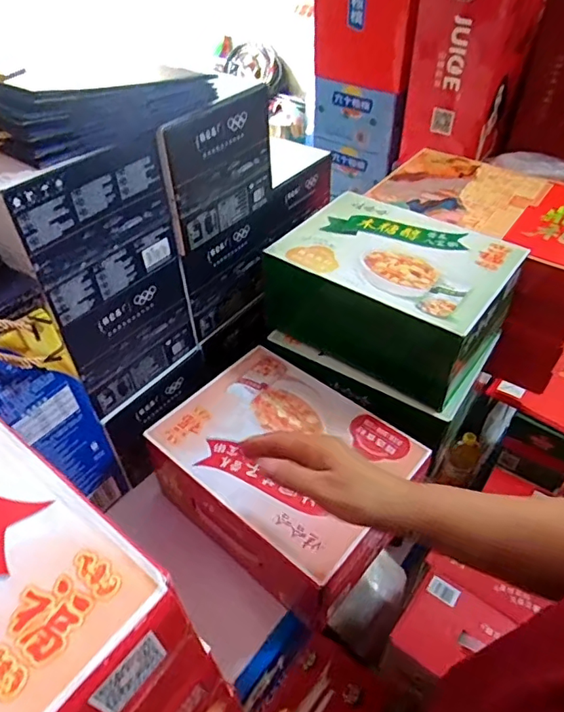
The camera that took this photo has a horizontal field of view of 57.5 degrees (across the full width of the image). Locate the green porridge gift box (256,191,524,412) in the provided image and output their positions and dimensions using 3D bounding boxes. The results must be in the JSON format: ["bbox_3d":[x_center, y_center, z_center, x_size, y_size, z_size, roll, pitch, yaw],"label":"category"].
[{"bbox_3d":[0.143,-0.088,0.689,0.277,0.136,0.231,29,52,29],"label":"green porridge gift box"}]

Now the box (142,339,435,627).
[{"bbox_3d":[0.002,0.138,0.629,0.267,0.111,0.208,29,52,29],"label":"box"}]

